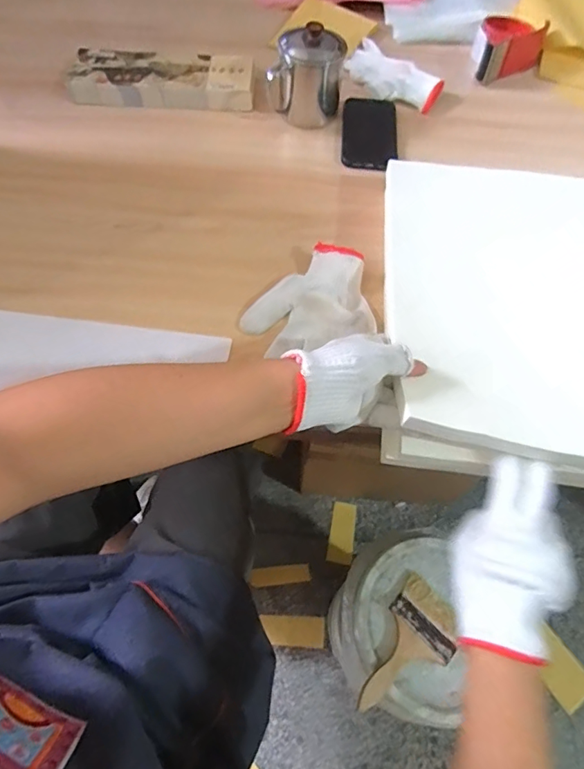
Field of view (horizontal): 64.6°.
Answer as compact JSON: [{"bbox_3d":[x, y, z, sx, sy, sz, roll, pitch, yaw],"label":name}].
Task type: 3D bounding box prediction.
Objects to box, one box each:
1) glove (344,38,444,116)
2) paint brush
[{"bbox_3d":[0.147,-0.482,0.721,0.090,0.028,0.178,-34,68,-19],"label":"glove"},{"bbox_3d":[0.167,0.382,0.659,0.100,0.011,0.187,37,66,16],"label":"paint brush"}]

